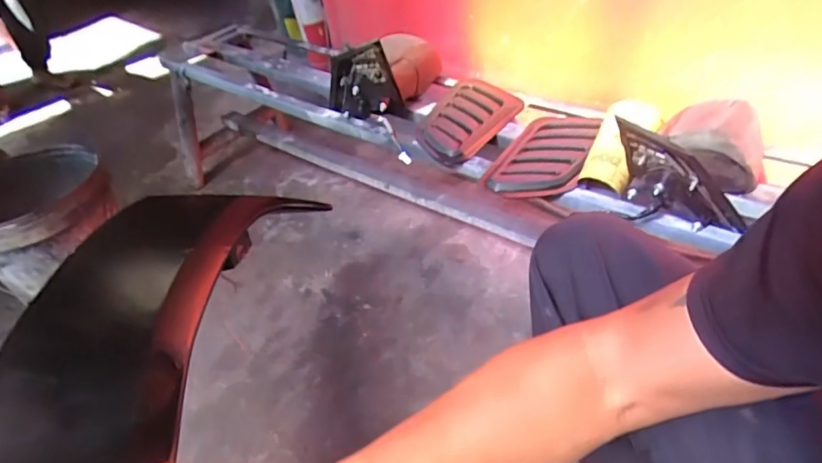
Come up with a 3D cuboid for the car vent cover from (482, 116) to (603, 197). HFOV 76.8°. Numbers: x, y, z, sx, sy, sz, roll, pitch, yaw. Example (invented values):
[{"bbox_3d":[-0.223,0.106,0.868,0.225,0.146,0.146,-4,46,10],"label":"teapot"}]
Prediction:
[{"bbox_3d":[0.226,-0.133,0.880,0.141,0.033,0.262,12,41,25],"label":"car vent cover"}]

